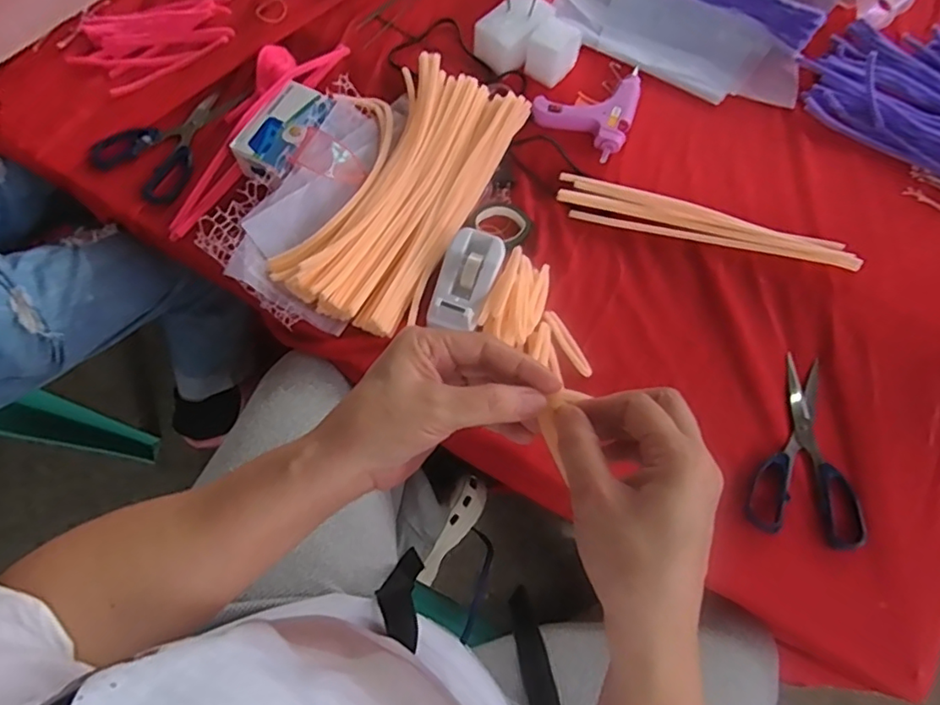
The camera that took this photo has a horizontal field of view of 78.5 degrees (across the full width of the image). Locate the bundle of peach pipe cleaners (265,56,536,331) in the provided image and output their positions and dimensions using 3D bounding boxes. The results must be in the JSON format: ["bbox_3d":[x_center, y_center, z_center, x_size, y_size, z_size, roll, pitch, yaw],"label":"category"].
[{"bbox_3d":[-0.075,-0.170,0.588,0.158,0.046,0.299,25,71,8],"label":"bundle of peach pipe cleaners"}]

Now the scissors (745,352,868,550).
[{"bbox_3d":[0.321,0.092,0.527,0.098,0.011,0.176,24,71,7],"label":"scissors"}]

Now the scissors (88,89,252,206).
[{"bbox_3d":[-0.323,-0.245,0.642,0.112,0.011,0.169,32,72,10],"label":"scissors"}]

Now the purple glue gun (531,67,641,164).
[{"bbox_3d":[0.141,-0.282,0.648,0.102,0.024,0.120,32,72,10],"label":"purple glue gun"}]

